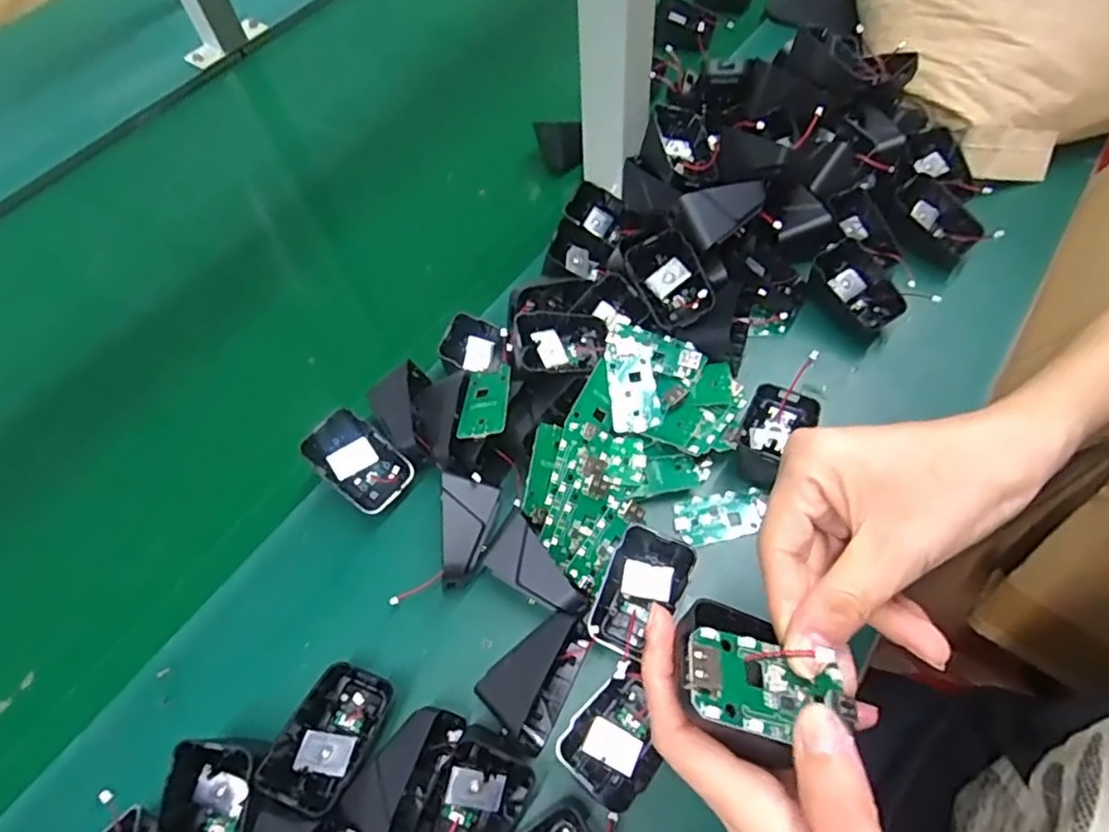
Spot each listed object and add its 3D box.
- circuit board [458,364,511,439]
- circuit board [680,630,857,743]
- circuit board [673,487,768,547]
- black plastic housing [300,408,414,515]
[{"bbox_3d":[-0.045,-0.010,0.407,0.030,0.004,0.057,-6,49,11],"label":"circuit board"},{"bbox_3d":[0.071,0.089,0.205,0.061,0.008,0.030,16,60,-16],"label":"circuit board"},{"bbox_3d":[0.108,0.064,0.397,0.060,0.004,0.031,-12,61,-3],"label":"circuit board"},{"bbox_3d":[-0.130,0.031,0.412,0.061,0.032,0.044,35,68,21],"label":"black plastic housing"}]

